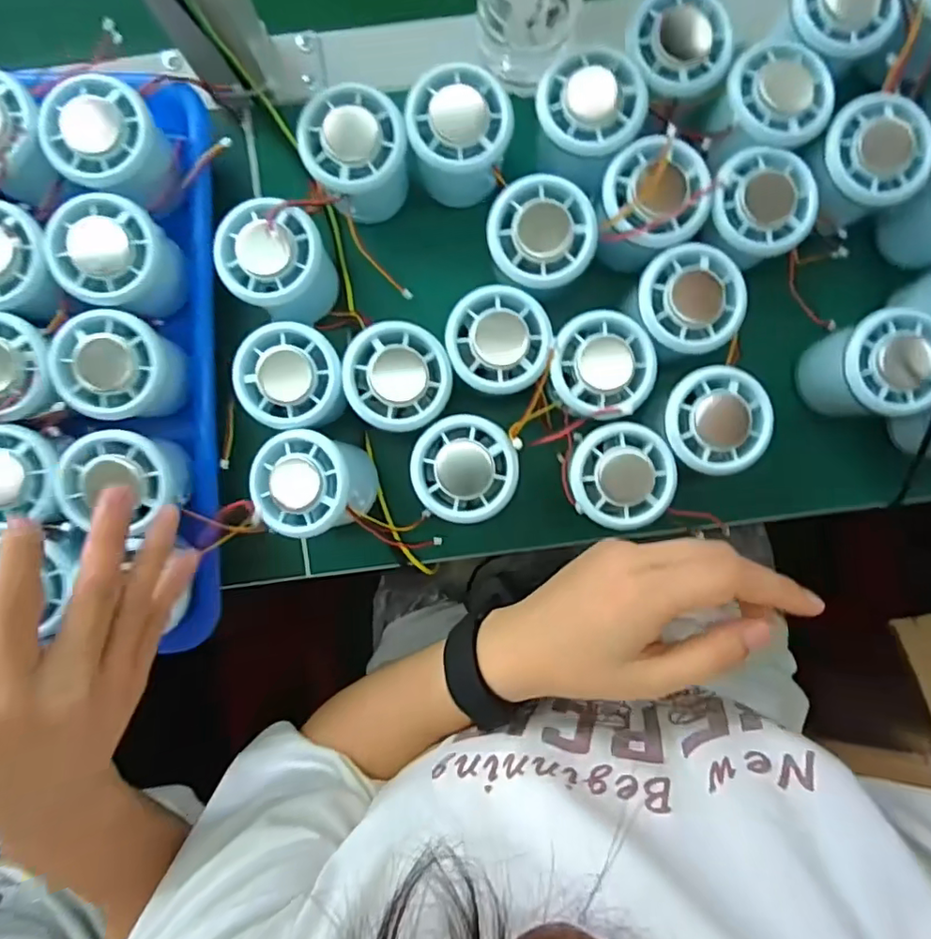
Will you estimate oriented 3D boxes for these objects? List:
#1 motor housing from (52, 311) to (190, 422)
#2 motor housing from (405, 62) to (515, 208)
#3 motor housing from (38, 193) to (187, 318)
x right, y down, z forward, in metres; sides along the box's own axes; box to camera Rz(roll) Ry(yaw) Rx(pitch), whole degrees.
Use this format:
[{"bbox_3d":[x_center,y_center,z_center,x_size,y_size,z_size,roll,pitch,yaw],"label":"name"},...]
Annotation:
[{"bbox_3d":[-0.190,-0.056,0.320,0.054,0.040,0.053,0,89,-1],"label":"motor housing"},{"bbox_3d":[-0.003,-0.185,0.338,0.057,0.059,0.061,-7,89,-1],"label":"motor housing"},{"bbox_3d":[-0.191,-0.116,0.322,0.057,0.044,0.057,4,89,-1],"label":"motor housing"}]

